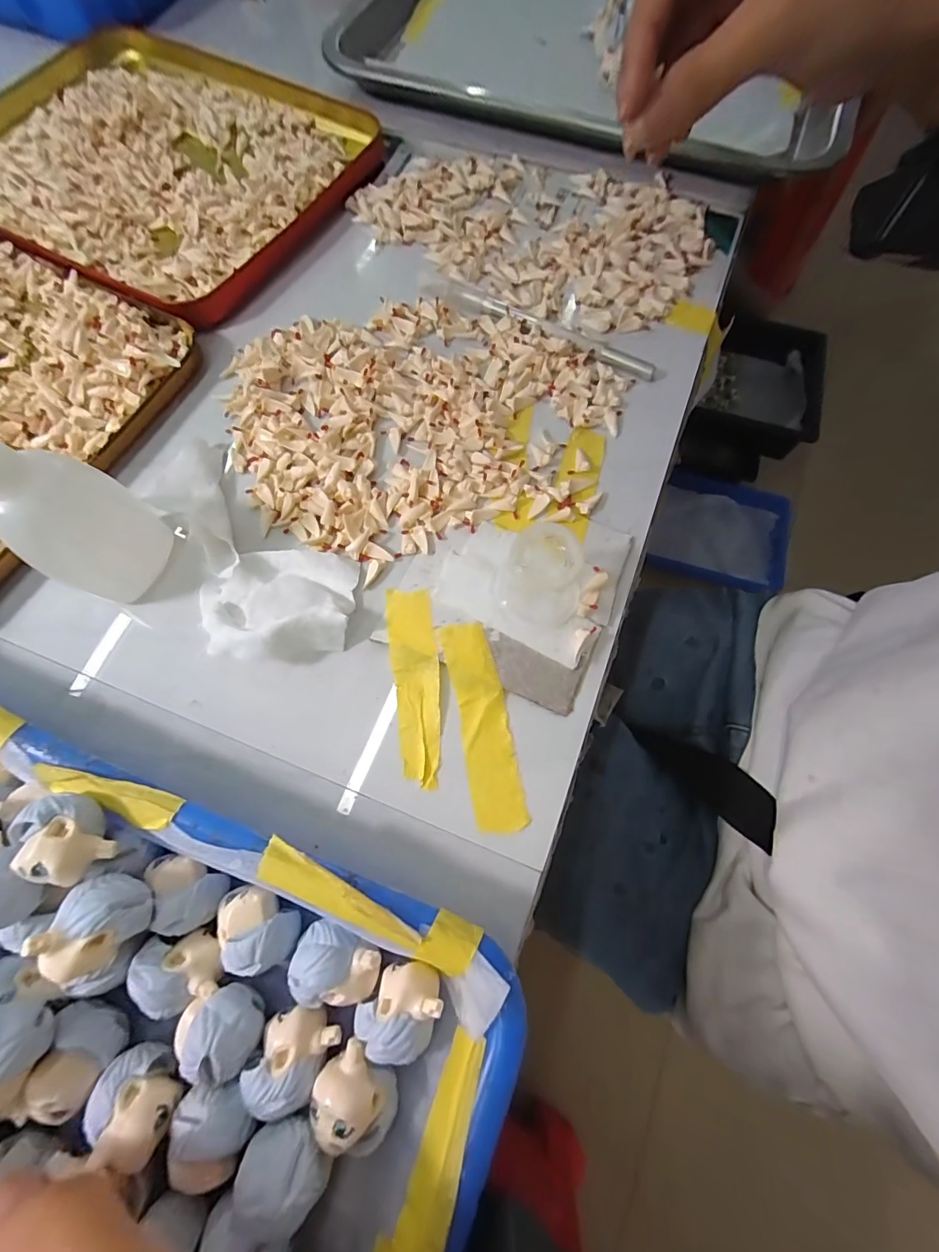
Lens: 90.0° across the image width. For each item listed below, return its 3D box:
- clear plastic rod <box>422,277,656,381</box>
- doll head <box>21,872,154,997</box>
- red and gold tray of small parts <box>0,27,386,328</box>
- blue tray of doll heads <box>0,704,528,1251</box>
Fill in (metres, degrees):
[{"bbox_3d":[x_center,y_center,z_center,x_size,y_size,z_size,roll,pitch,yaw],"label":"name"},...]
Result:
[{"bbox_3d":[0.036,-0.169,0.260,0.141,0.006,0.010,28,73,8],"label":"clear plastic rod"},{"bbox_3d":[-0.111,0.091,0.141,0.022,0.023,0.027,7,71,3],"label":"doll head"},{"bbox_3d":[-0.215,-0.306,0.306,0.274,0.016,0.204,27,73,8],"label":"red and gold tray of small parts"},{"bbox_3d":[-0.175,0.147,0.134,0.332,0.046,0.233,22,72,7],"label":"blue tray of doll heads"}]

